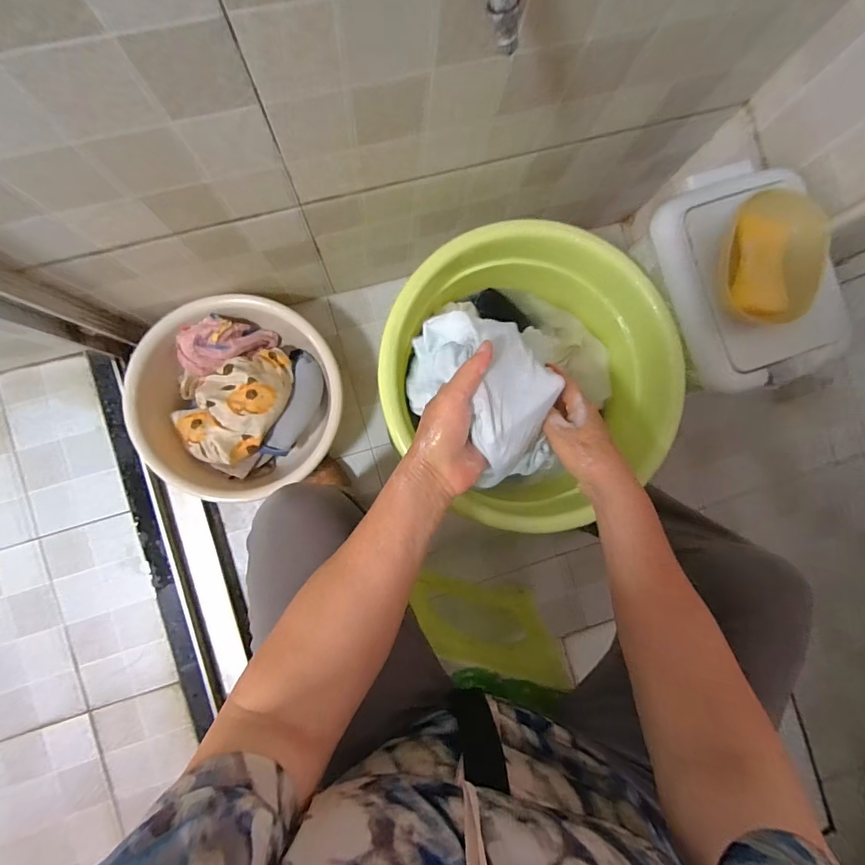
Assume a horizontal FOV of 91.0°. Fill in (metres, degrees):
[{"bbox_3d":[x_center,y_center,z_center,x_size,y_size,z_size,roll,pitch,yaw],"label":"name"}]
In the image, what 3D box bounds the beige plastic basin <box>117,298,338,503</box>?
[{"bbox_3d":[-0.309,-0.057,0.705,0.308,0.117,0.288,0,87,-5],"label":"beige plastic basin"}]

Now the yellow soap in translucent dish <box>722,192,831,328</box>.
[{"bbox_3d":[0.380,-0.194,0.474,0.100,0.034,0.128,10,86,-4],"label":"yellow soap in translucent dish"}]

